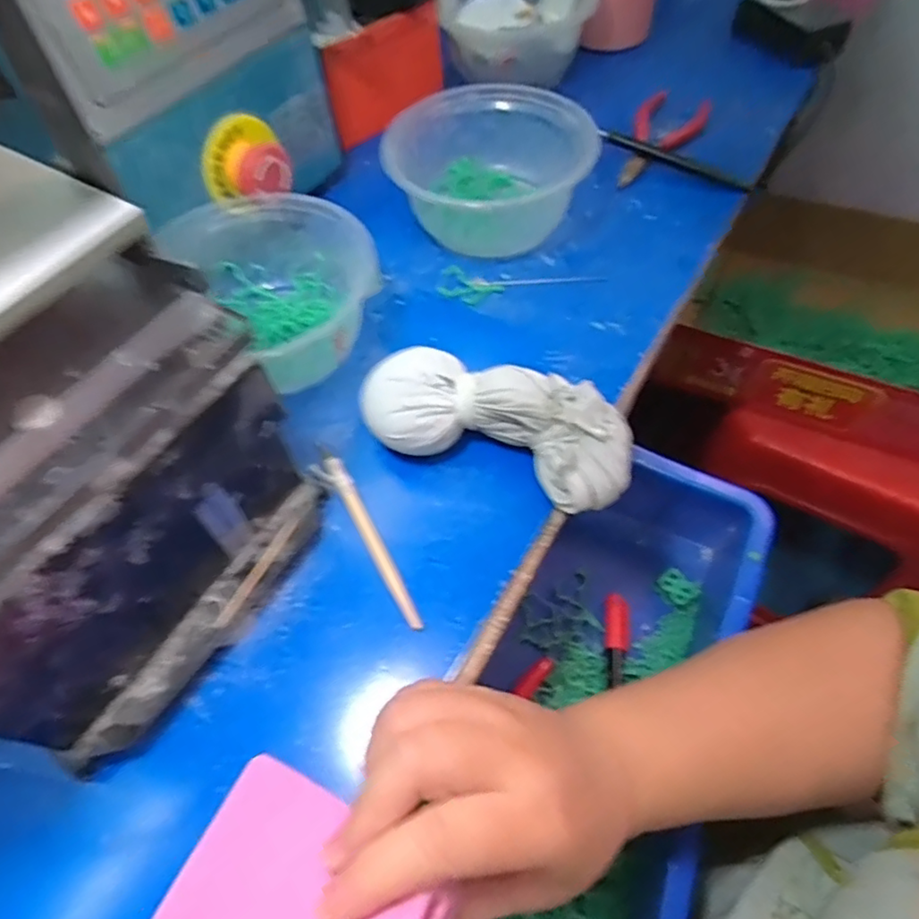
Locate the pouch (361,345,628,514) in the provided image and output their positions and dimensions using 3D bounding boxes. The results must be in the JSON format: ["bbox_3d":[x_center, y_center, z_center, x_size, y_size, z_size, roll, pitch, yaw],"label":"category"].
[{"bbox_3d":[0.020,-0.018,0.313,0.139,0.041,0.059,17,59,13],"label":"pouch"}]

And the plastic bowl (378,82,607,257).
[{"bbox_3d":[0.022,-0.199,0.412,0.133,0.059,0.113,9,58,8],"label":"plastic bowl"}]

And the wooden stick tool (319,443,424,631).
[{"bbox_3d":[-0.047,0.036,0.306,0.009,0.008,0.115,-26,60,-14],"label":"wooden stick tool"}]

